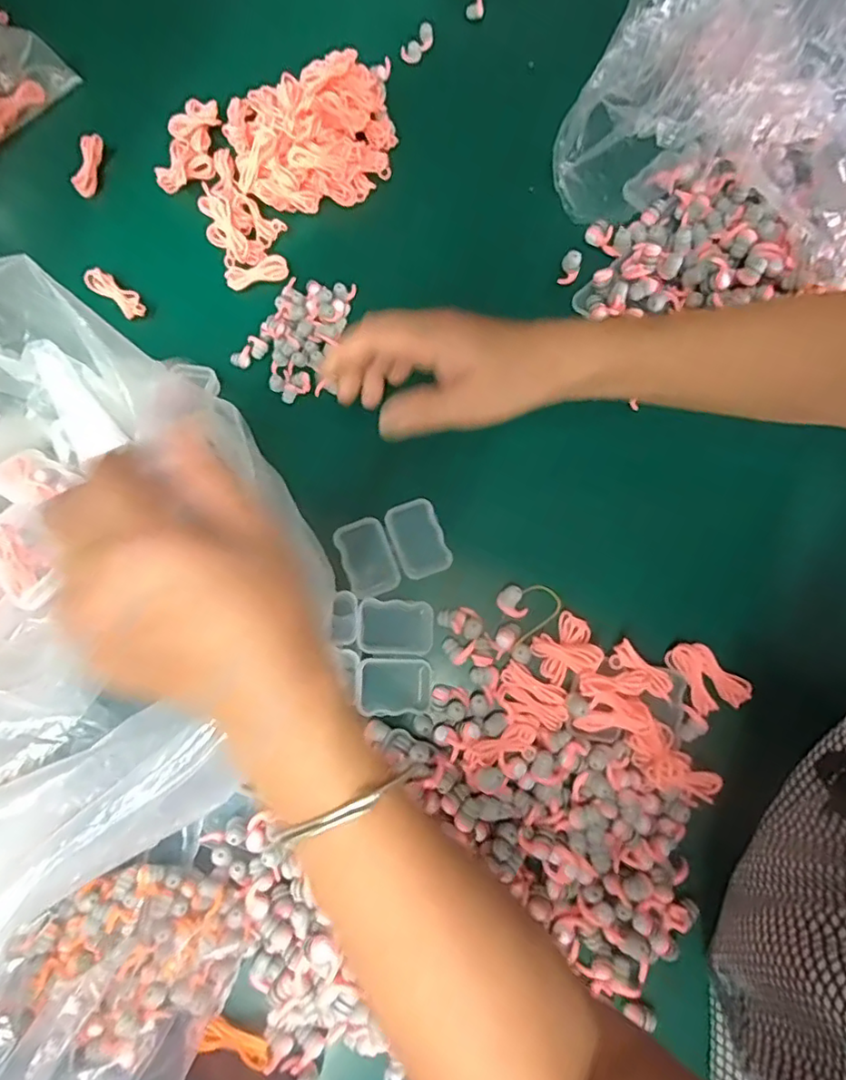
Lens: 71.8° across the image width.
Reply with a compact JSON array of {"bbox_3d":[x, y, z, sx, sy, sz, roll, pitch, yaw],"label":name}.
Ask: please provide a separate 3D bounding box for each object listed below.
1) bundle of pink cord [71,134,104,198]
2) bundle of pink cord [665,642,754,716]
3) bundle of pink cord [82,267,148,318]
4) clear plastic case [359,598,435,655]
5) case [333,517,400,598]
[{"bbox_3d":[-0.278,-0.312,0.485,0.016,0.011,0.049,8,80,3],"label":"bundle of pink cord"},{"bbox_3d":[0.192,0.095,0.397,0.055,0.012,0.036,44,84,8],"label":"bundle of pink cord"},{"bbox_3d":[-0.240,-0.193,0.458,0.050,0.013,0.019,40,83,8],"label":"bundle of pink cord"},{"bbox_3d":[-0.019,0.059,0.400,0.049,0.019,0.037,2,80,2],"label":"clear plastic case"},{"bbox_3d":[-0.039,0.012,0.421,0.034,0.007,0.055,-23,80,-3],"label":"case"}]

